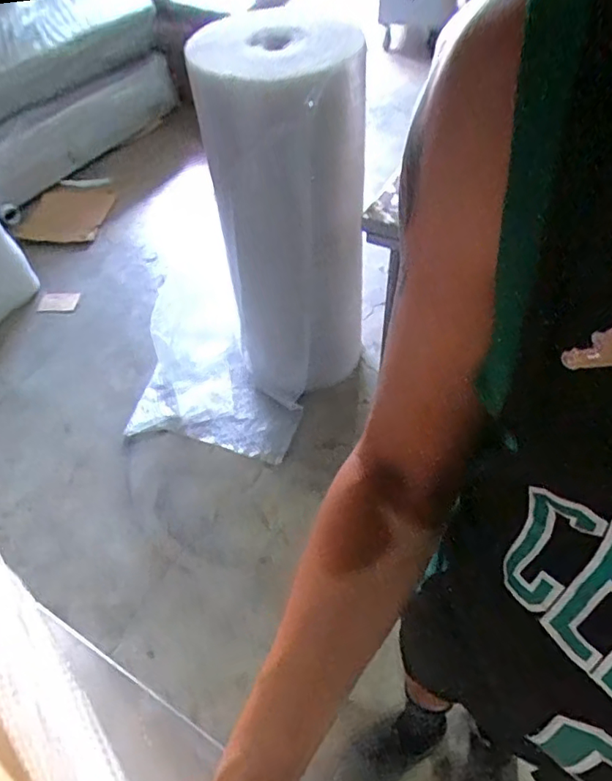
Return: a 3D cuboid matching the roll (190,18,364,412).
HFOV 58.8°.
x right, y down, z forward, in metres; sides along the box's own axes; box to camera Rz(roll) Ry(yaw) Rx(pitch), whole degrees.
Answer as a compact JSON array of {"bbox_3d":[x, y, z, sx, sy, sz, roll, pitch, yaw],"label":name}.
[{"bbox_3d":[-0.029,-0.399,1.505,0.312,0.993,0.333,23,56,21],"label":"roll"}]

